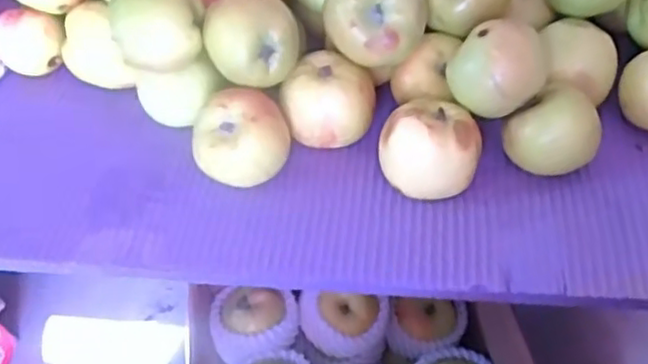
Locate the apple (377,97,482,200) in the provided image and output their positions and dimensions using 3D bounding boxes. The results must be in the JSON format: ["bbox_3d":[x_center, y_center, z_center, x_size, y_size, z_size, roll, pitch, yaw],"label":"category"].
[{"bbox_3d":[0.067,-0.018,0.443,0.061,0.060,0.053,2,52,8],"label":"apple"}]

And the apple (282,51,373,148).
[{"bbox_3d":[0.004,-0.052,0.475,0.061,0.056,0.052,-6,51,1],"label":"apple"}]

